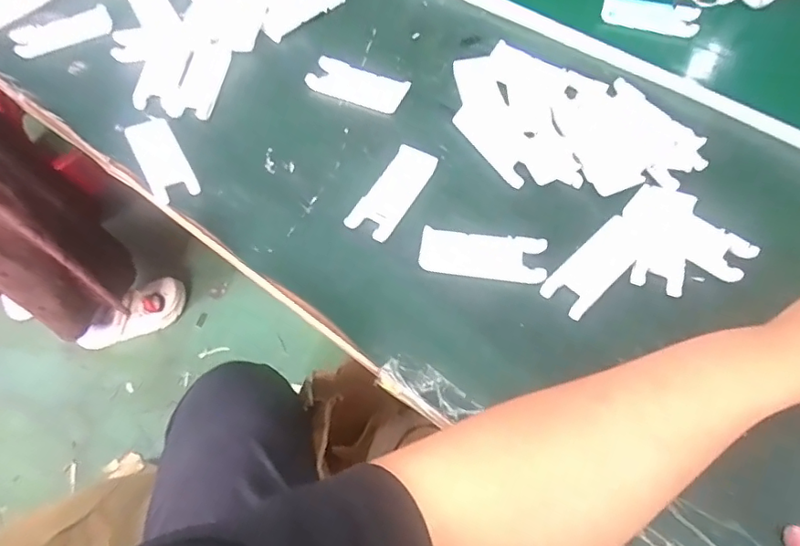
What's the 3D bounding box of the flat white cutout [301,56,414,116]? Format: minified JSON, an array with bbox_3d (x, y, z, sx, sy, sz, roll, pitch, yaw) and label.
[{"bbox_3d":[-0.046,-0.200,0.581,0.104,0.011,0.041,21,65,13],"label":"flat white cutout"}]

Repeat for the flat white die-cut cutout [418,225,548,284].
[{"bbox_3d":[0.071,-0.015,0.471,0.105,0.008,0.042,7,63,6],"label":"flat white die-cut cutout"}]

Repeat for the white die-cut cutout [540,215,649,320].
[{"bbox_3d":[0.166,-0.008,0.459,0.102,0.005,0.039,-41,68,-17],"label":"white die-cut cutout"}]

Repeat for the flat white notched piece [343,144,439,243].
[{"bbox_3d":[-0.006,-0.075,0.504,0.041,0.008,0.105,26,66,15],"label":"flat white notched piece"}]

